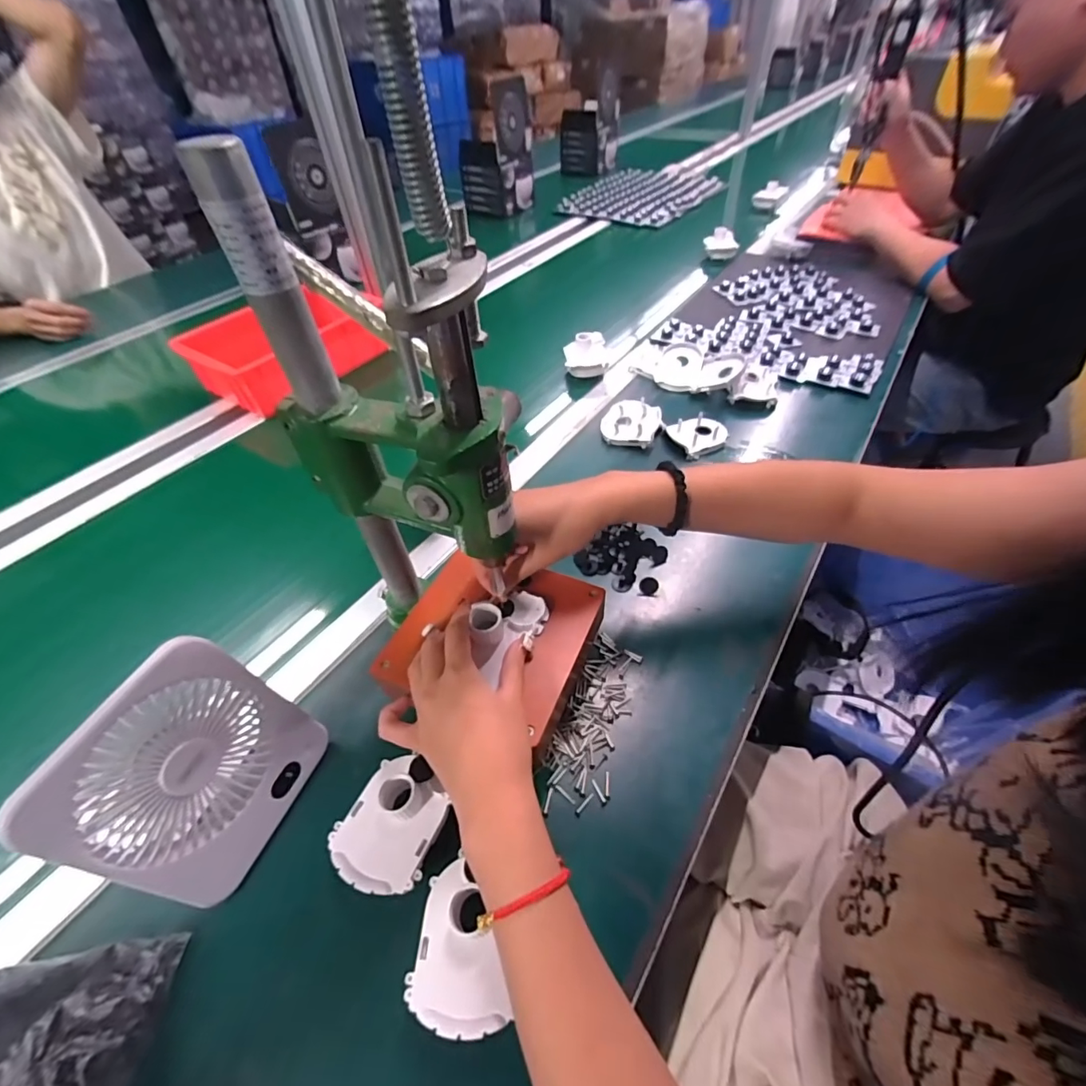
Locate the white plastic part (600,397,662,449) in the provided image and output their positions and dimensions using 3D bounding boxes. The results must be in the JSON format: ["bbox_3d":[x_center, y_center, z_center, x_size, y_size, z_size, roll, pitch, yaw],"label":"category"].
[{"bbox_3d":[0.123,-0.171,0.672,0.077,0.029,0.077,10,50,12],"label":"white plastic part"}]

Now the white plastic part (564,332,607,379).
[{"bbox_3d":[0.071,-0.310,0.786,0.071,0.052,0.075,-4,49,0],"label":"white plastic part"}]

